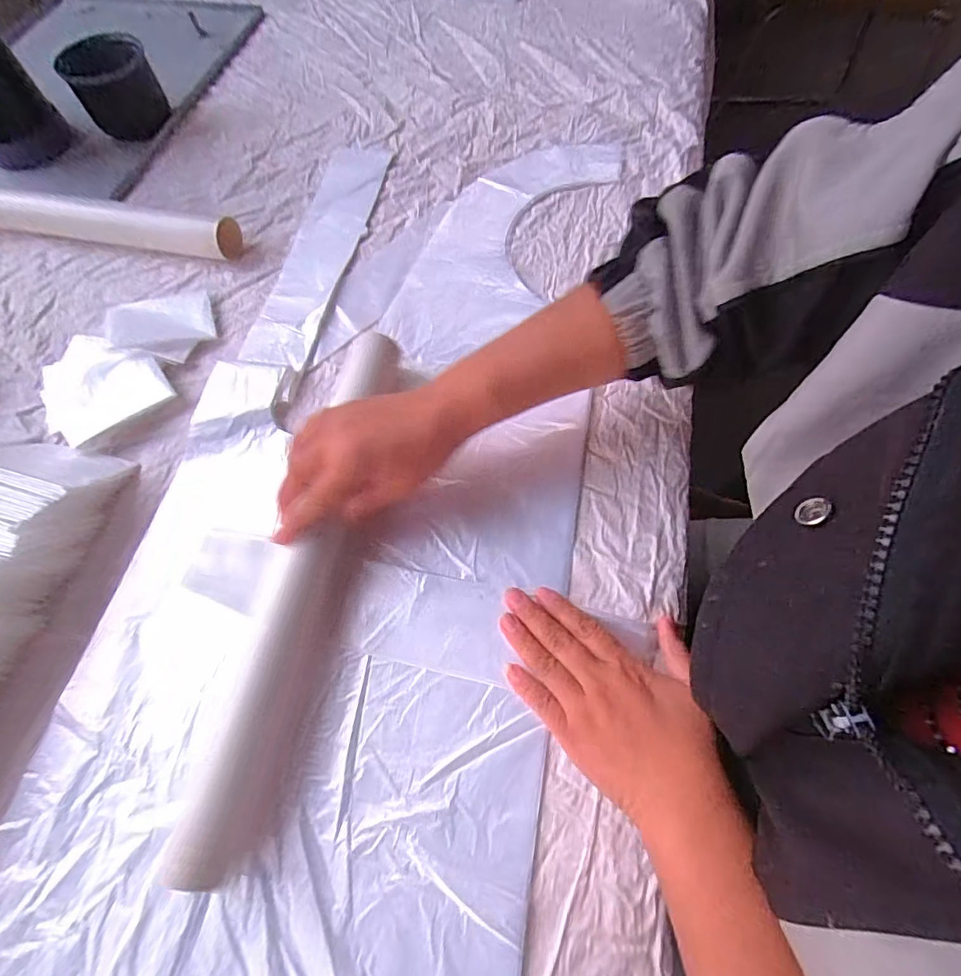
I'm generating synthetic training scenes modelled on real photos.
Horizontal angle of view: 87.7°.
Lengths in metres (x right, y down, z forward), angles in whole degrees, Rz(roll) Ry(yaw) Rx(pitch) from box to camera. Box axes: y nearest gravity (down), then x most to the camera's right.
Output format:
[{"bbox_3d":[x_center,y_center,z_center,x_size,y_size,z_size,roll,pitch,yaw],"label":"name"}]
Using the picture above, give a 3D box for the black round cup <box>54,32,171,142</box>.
[{"bbox_3d":[-0.411,-0.454,0.564,0.085,0.081,0.067,-31,67,-12],"label":"black round cup"}]

